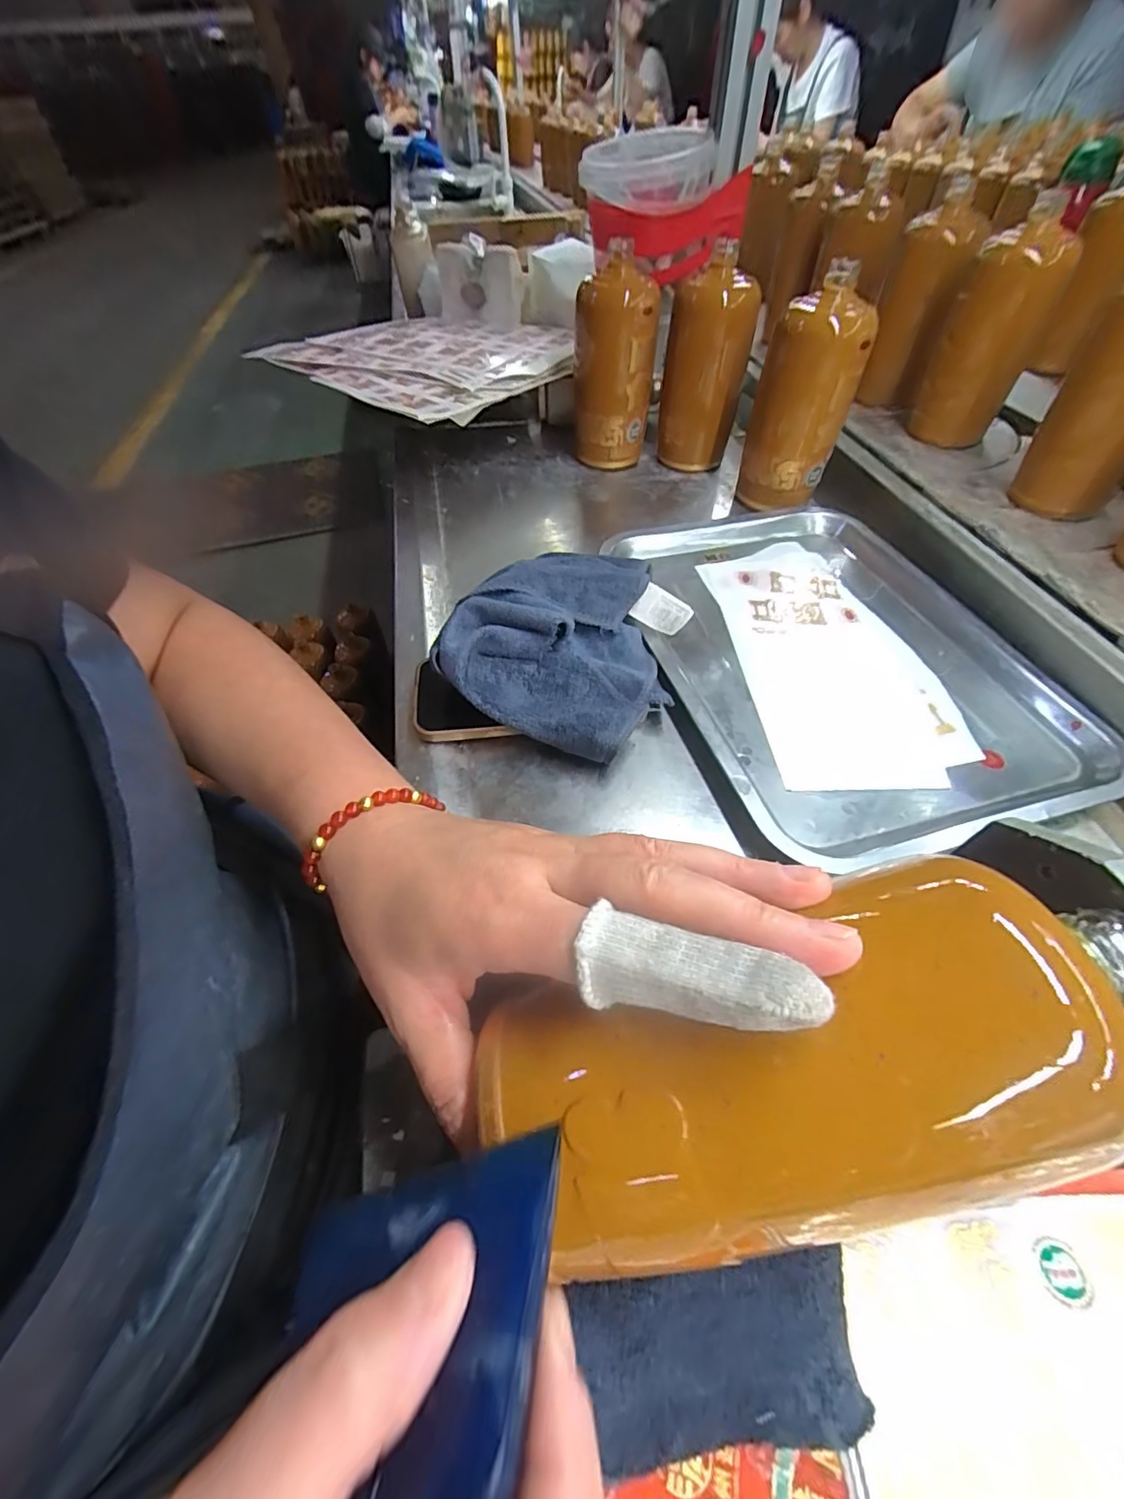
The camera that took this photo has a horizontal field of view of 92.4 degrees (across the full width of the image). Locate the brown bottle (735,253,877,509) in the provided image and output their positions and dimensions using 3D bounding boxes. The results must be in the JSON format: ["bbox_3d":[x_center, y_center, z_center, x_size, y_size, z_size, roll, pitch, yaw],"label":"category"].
[{"bbox_3d":[0.223,-0.322,0.506,0.087,0.170,0.070,28,59,23],"label":"brown bottle"}]

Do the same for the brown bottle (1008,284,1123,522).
[{"bbox_3d":[0.470,-0.296,0.455,0.066,0.170,0.087,-39,60,-23],"label":"brown bottle"}]

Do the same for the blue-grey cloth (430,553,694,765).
[{"bbox_3d":[0.012,-0.076,0.377,0.135,0.083,0.175,24,58,20],"label":"blue-grey cloth"}]

